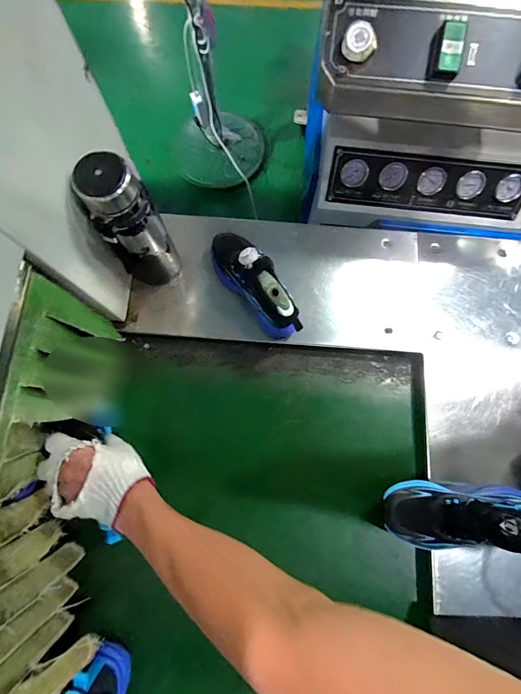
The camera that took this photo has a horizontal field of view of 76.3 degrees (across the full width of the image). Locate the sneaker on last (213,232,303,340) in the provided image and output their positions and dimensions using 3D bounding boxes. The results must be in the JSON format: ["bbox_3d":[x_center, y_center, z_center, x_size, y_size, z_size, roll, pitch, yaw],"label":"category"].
[{"bbox_3d":[-0.005,-0.116,0.556,0.081,0.122,0.222,-32,79,-8],"label":"sneaker on last"}]

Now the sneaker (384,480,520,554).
[{"bbox_3d":[0.308,0.243,0.469,0.243,0.125,0.084,-4,75,20],"label":"sneaker"}]

